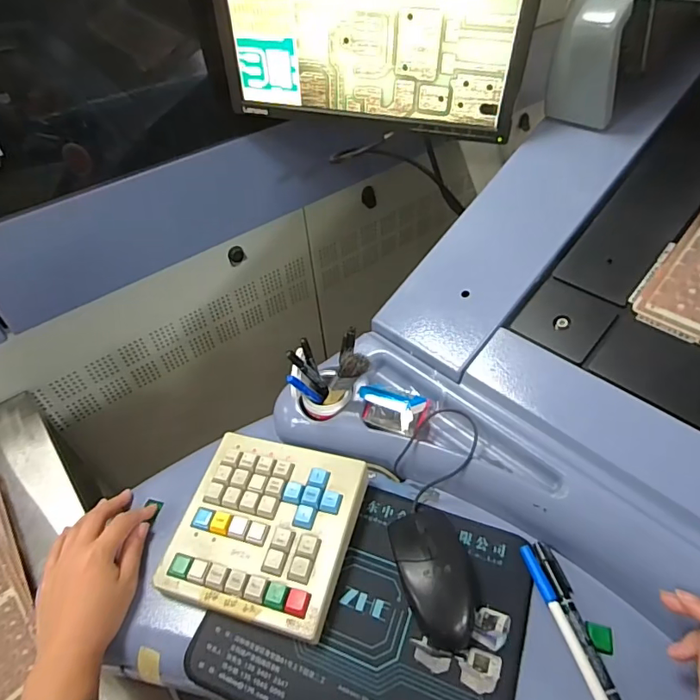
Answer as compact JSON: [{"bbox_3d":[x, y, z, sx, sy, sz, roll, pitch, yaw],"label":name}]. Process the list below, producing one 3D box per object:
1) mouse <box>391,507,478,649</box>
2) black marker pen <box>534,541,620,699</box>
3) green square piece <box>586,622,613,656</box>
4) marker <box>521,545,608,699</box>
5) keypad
[{"bbox_3d":[0.075,0.191,0.416,0.060,0.035,0.107,-16,47,-10],"label":"mouse"},{"bbox_3d":[0.186,0.225,0.390,0.016,0.008,0.141,-10,46,-5],"label":"black marker pen"},{"bbox_3d":[0.201,0.231,0.389,0.021,0.006,0.020,10,48,14],"label":"green square piece"},{"bbox_3d":[0.177,0.234,0.381,0.010,0.010,0.160,-13,46,-8],"label":"marker"},{"bbox_3d":[-0.080,0.162,0.455,0.160,0.029,0.158,10,48,15],"label":"keypad"}]

